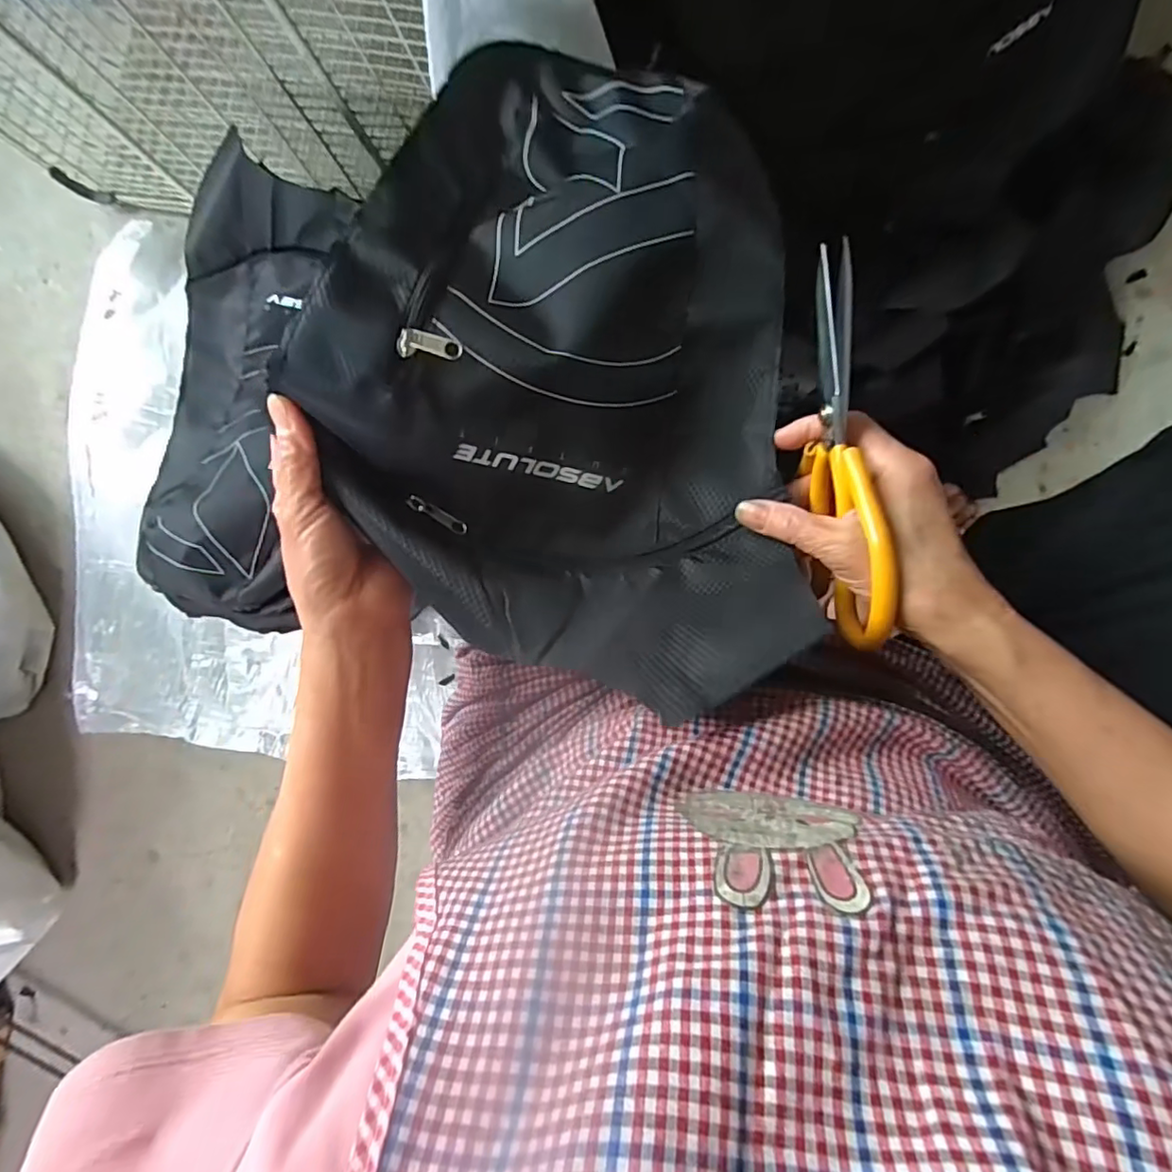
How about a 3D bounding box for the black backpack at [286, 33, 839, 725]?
[{"bbox_3d":[-0.010,-0.140,0.318,0.229,0.112,0.377,-1,89,8],"label":"black backpack"}]

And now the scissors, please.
[{"bbox_3d":[0.130,-0.064,0.306,0.018,0.075,0.188,-8,96,8],"label":"scissors"}]

